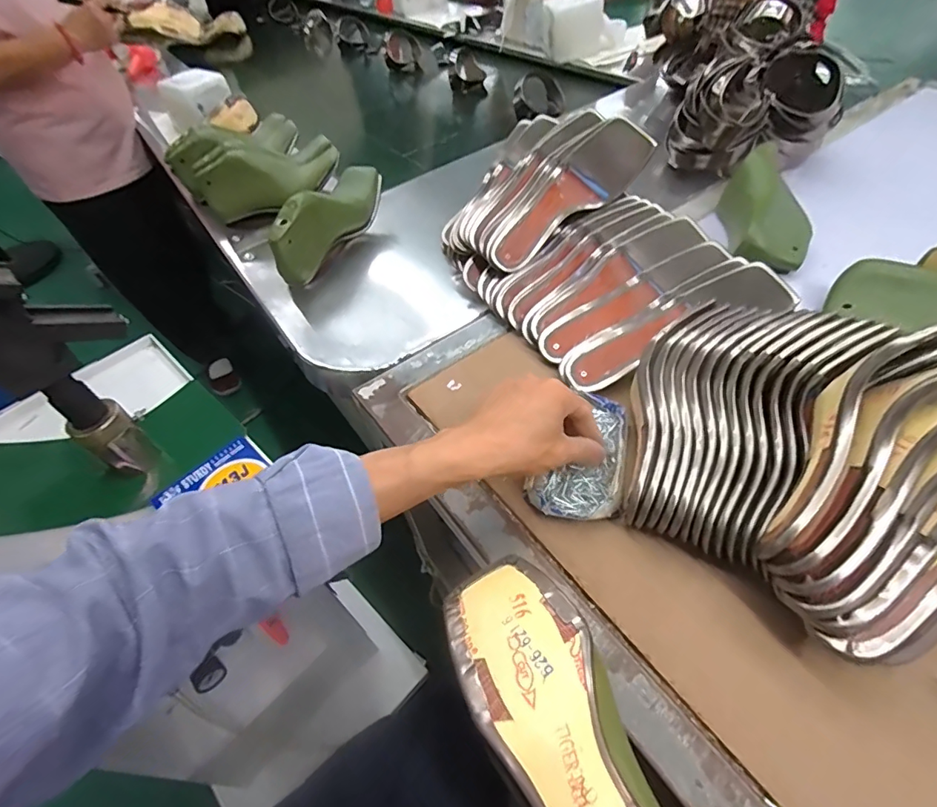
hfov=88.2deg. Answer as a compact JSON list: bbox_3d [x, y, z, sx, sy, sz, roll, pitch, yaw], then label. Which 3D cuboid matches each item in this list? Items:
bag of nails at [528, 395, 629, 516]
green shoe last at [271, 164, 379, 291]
[{"bbox_3d":[0.109,0.044,0.424,0.069,0.023,0.134,24,56,22],"label":"bag of nails"},{"bbox_3d":[-0.193,-0.259,0.694,0.060,0.110,0.219,9,52,15],"label":"green shoe last"}]

